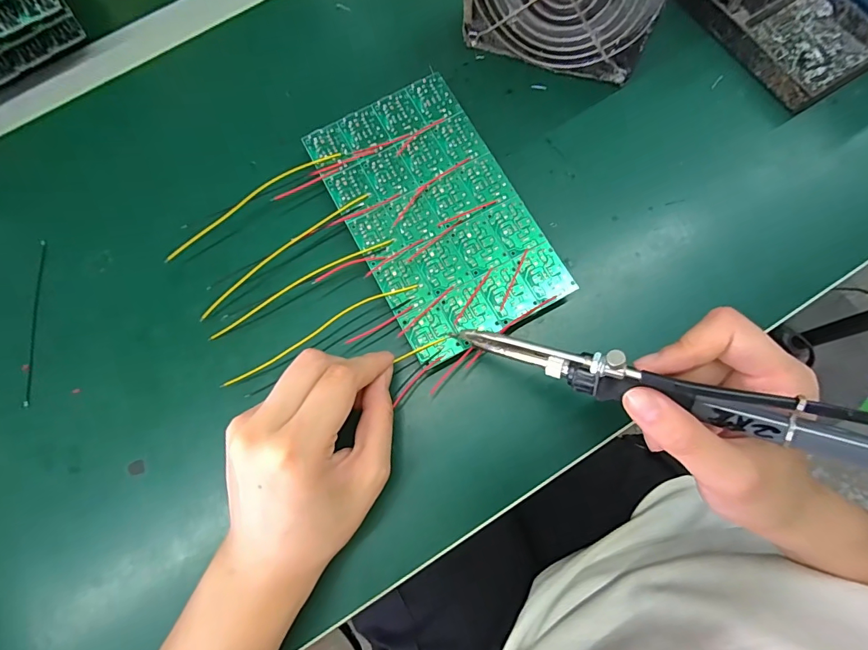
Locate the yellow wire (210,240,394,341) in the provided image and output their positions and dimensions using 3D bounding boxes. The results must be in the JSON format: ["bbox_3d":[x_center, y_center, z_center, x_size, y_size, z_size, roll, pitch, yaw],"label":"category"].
[{"bbox_3d":[-0.082,-0.023,0.266,0.126,0.014,0.005,-27,76,-4],"label":"yellow wire"}]

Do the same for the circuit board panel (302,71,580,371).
[{"bbox_3d":[-0.001,-0.072,0.268,0.100,0.006,0.172,-28,77,-5],"label":"circuit board panel"}]

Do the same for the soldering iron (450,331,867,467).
[{"bbox_3d":[0.104,0.028,0.187,0.199,0.023,0.020,15,79,24],"label":"soldering iron"}]

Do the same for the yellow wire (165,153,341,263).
[{"bbox_3d":[-0.115,-0.078,0.272,0.125,0.007,0.011,-36,77,-7],"label":"yellow wire"}]

